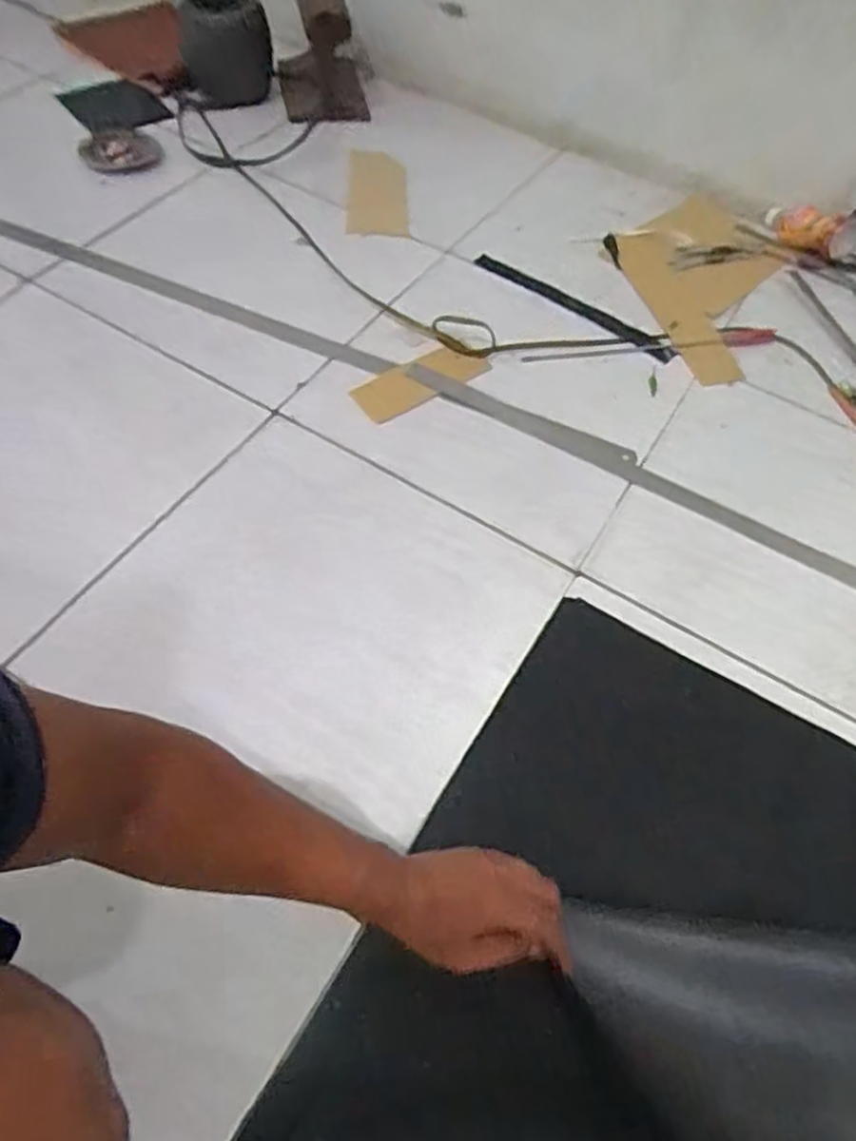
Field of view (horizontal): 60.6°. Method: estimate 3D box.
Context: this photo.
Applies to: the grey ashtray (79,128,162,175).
[{"bbox_3d":[-0.461,-0.629,1.104,0.111,0.025,0.094,6,58,1],"label":"grey ashtray"}]

